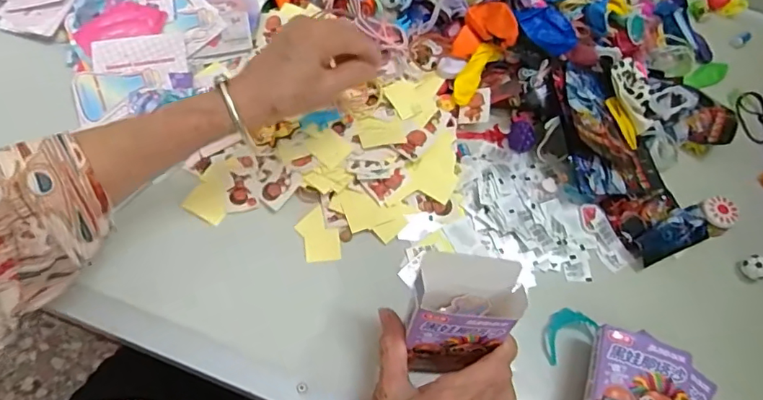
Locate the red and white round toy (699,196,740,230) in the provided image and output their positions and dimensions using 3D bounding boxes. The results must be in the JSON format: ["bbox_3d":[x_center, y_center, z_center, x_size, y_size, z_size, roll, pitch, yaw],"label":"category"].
[{"bbox_3d":[0.312,0.011,0.468,0.032,0.007,0.031,6,68,5],"label":"red and white round toy"}]

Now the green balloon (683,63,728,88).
[{"bbox_3d":[0.367,-0.140,0.571,0.063,0.007,0.024,-29,70,-17],"label":"green balloon"}]

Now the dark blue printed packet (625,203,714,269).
[{"bbox_3d":[0.264,0.031,0.461,0.077,0.020,0.033,-21,67,-14],"label":"dark blue printed packet"}]

